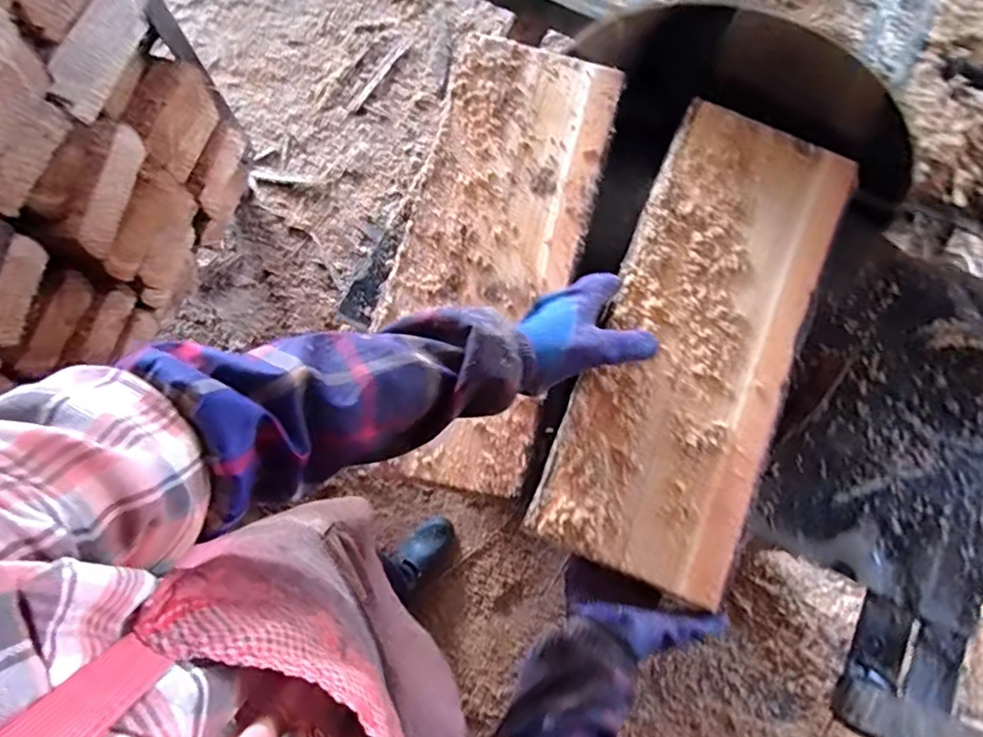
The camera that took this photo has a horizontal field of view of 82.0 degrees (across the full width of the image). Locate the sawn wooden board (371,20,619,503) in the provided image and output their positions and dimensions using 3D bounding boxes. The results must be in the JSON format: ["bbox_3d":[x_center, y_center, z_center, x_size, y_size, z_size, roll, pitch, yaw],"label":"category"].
[{"bbox_3d":[0.002,-0.131,0.582,0.178,0.024,0.489,15,73,3],"label":"sawn wooden board"}]

